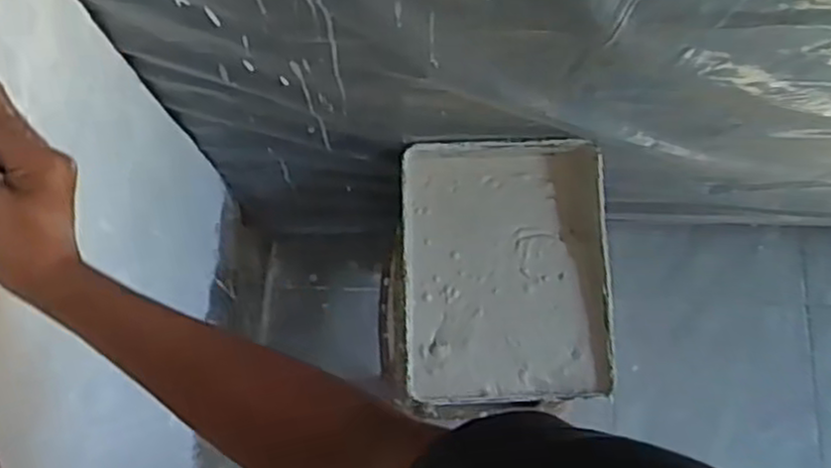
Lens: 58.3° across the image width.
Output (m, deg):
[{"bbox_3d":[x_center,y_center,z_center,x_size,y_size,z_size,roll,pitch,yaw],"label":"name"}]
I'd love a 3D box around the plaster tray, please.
[{"bbox_3d":[0.123,0.053,1.039,0.275,0.064,0.356,-1,76,0],"label":"plaster tray"}]

